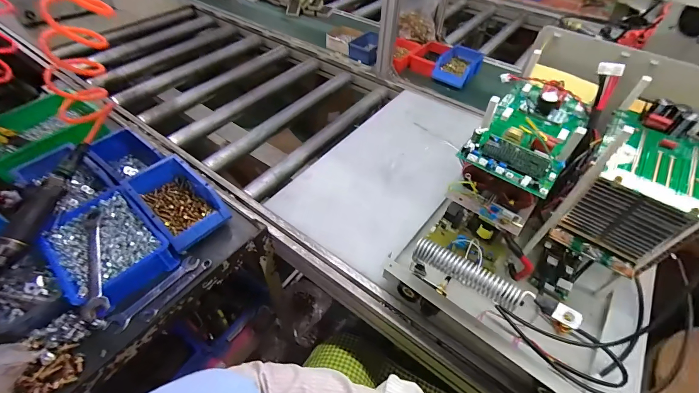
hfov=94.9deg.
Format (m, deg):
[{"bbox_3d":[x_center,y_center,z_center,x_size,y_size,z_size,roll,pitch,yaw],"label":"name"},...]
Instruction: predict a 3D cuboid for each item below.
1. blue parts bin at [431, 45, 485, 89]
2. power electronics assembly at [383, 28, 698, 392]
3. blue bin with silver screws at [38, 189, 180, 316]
[{"bbox_3d":[0.352,-0.416,1.036,0.117,0.065,0.150,30,54,22],"label":"blue parts bin"},{"bbox_3d":[0.347,0.024,0.495,0.358,0.305,0.465,35,57,25],"label":"power electronics assembly"},{"bbox_3d":[-0.418,0.091,0.558,0.192,0.069,0.146,33,56,24],"label":"blue bin with silver screws"}]

